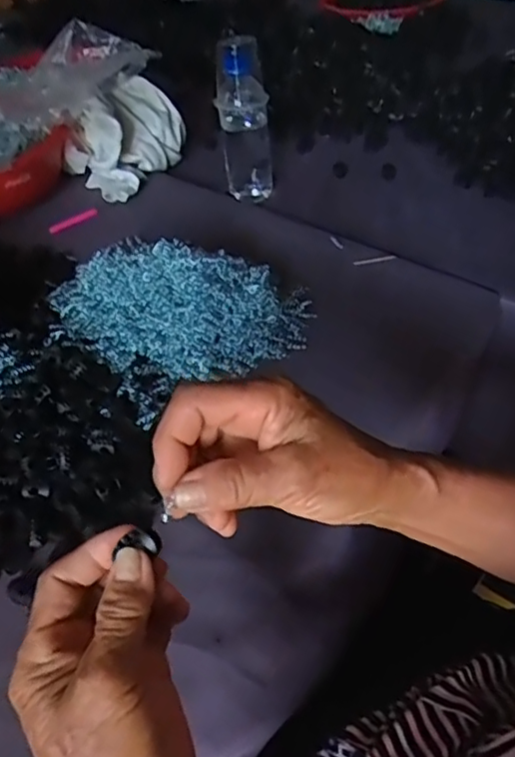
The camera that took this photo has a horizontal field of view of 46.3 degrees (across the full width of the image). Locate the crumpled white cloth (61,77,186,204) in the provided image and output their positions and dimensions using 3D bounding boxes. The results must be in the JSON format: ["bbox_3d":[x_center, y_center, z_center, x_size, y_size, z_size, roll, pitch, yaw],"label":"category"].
[{"bbox_3d":[-0.178,-0.320,0.796,0.109,0.088,0.168,19,51,21],"label":"crumpled white cloth"}]

